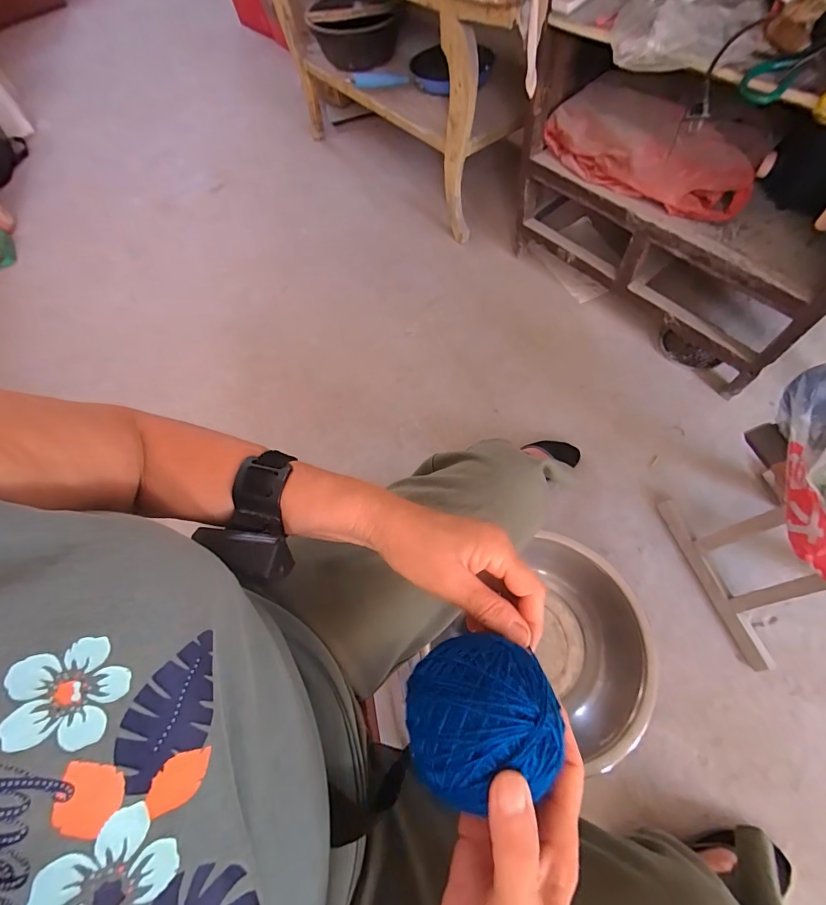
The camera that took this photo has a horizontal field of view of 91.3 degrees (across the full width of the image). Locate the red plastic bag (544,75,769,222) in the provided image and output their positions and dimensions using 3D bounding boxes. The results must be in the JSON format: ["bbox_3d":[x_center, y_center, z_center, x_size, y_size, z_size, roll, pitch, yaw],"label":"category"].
[{"bbox_3d":[0.444,-0.581,0.757,0.394,0.119,0.164,38,75,21],"label":"red plastic bag"}]

